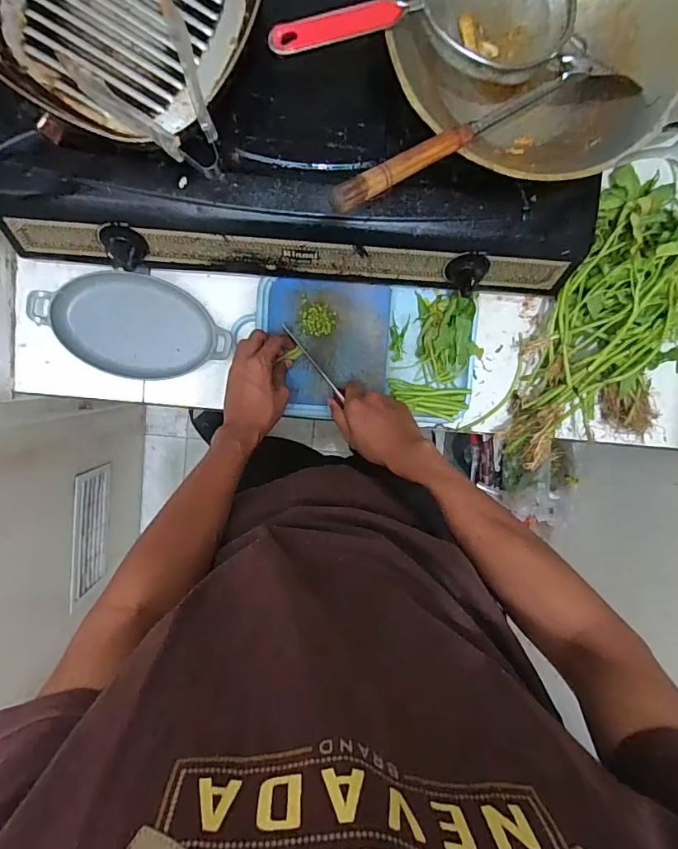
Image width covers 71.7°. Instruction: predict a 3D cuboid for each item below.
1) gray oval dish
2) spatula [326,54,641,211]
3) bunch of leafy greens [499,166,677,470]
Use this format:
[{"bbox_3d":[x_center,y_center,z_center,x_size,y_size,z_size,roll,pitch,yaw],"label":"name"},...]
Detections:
[{"bbox_3d":[-0.276,-0.133,0.639,0.250,0.029,0.134,10,96,-5],"label":"gray oval dish"},{"bbox_3d":[0.142,-0.275,0.436,0.353,0.043,0.057,-33,98,-19],"label":"spatula"},{"bbox_3d":[0.416,-0.127,0.657,0.230,0.105,0.429,24,94,-7],"label":"bunch of leafy greens"}]

